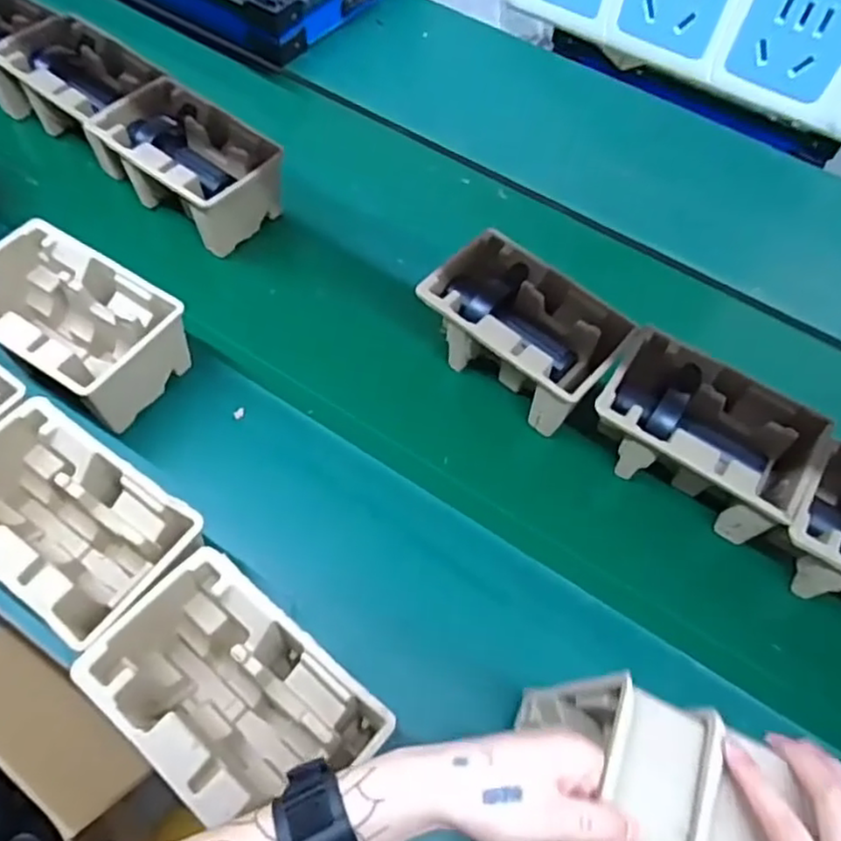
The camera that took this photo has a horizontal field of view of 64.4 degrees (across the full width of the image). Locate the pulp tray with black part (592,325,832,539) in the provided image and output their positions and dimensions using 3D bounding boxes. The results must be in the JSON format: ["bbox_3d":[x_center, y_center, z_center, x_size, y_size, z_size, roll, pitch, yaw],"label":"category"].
[{"bbox_3d":[0.301,0.024,0.745,0.223,0.118,0.137,33,64,15],"label":"pulp tray with black part"}]

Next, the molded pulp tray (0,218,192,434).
[{"bbox_3d":[-0.387,-0.105,0.750,0.209,0.108,0.143,29,63,13],"label":"molded pulp tray"}]

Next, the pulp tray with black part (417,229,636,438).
[{"bbox_3d":[0.118,-0.103,0.797,0.224,0.101,0.143,37,65,17],"label":"pulp tray with black part"}]

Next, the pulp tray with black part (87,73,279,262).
[{"bbox_3d":[-0.310,-0.347,0.901,0.248,0.100,0.149,38,65,17],"label":"pulp tray with black part"}]

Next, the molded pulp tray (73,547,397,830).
[{"bbox_3d":[-0.152,0.239,0.567,0.219,0.103,0.145,37,65,17],"label":"molded pulp tray"}]

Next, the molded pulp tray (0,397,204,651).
[{"bbox_3d":[-0.324,0.107,0.635,0.231,0.109,0.145,32,63,15],"label":"molded pulp tray"}]

